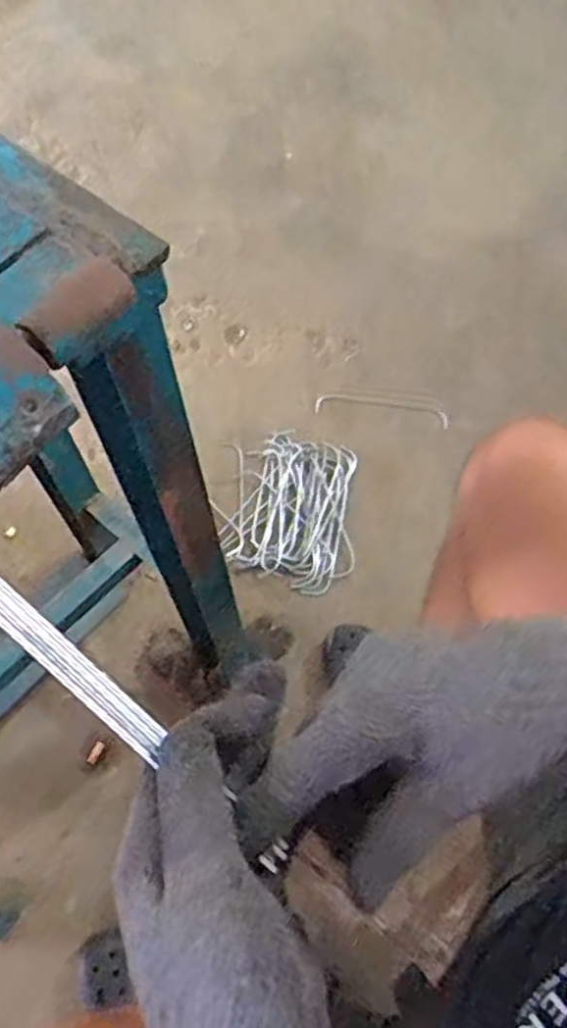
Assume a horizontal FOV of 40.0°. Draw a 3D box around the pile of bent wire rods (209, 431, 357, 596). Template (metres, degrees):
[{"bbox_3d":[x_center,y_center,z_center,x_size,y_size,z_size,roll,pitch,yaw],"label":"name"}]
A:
[{"bbox_3d":[0.016,-0.004,1.150,0.178,0.056,0.243,3,62,3],"label":"pile of bent wire rods"}]

